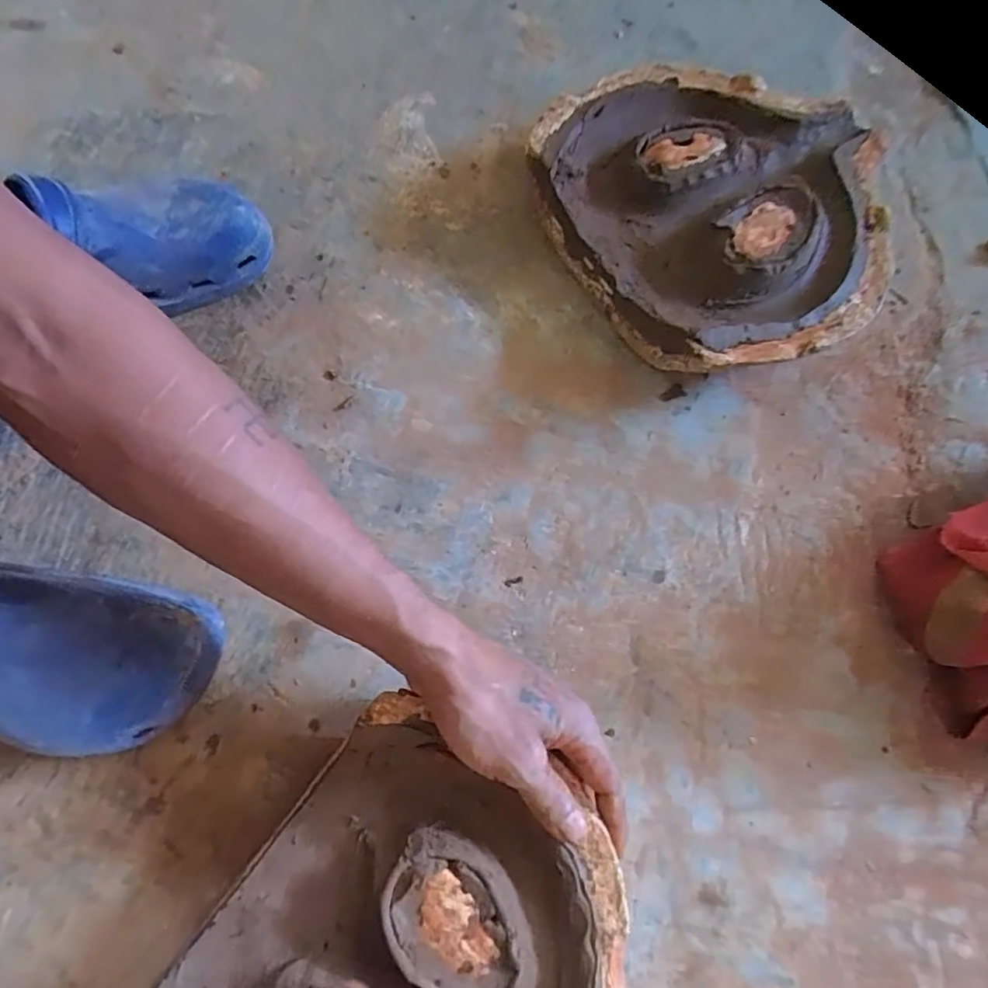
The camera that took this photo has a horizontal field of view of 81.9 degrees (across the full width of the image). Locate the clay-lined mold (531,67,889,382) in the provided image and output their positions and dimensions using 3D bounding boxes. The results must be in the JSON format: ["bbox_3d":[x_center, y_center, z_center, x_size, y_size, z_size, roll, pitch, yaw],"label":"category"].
[{"bbox_3d":[0.190,-0.229,0.461,0.256,0.070,0.274,0,74,0],"label":"clay-lined mold"}]

